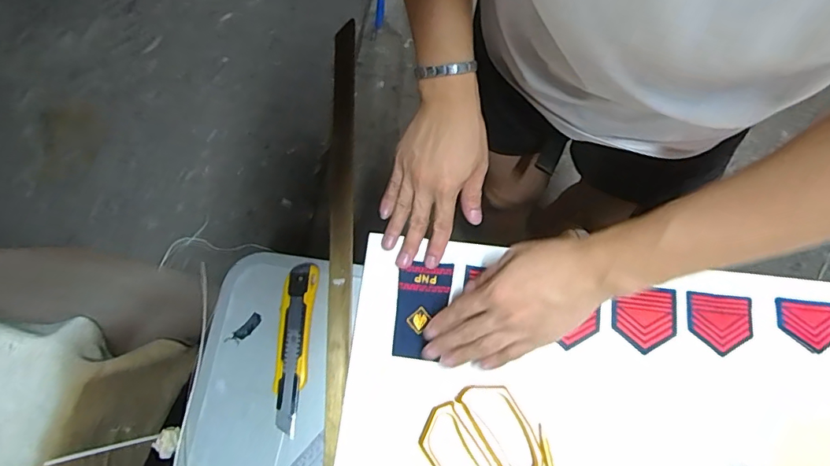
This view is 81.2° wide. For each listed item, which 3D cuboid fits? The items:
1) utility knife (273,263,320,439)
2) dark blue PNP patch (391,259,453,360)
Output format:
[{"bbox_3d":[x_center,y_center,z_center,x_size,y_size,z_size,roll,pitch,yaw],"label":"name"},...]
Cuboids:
[{"bbox_3d":[-0.125,0.115,0.497,0.035,0.017,0.166,3,73,5],"label":"utility knife"},{"bbox_3d":[0.006,0.078,0.499,0.052,0.008,0.098,8,74,6],"label":"dark blue PNP patch"}]

